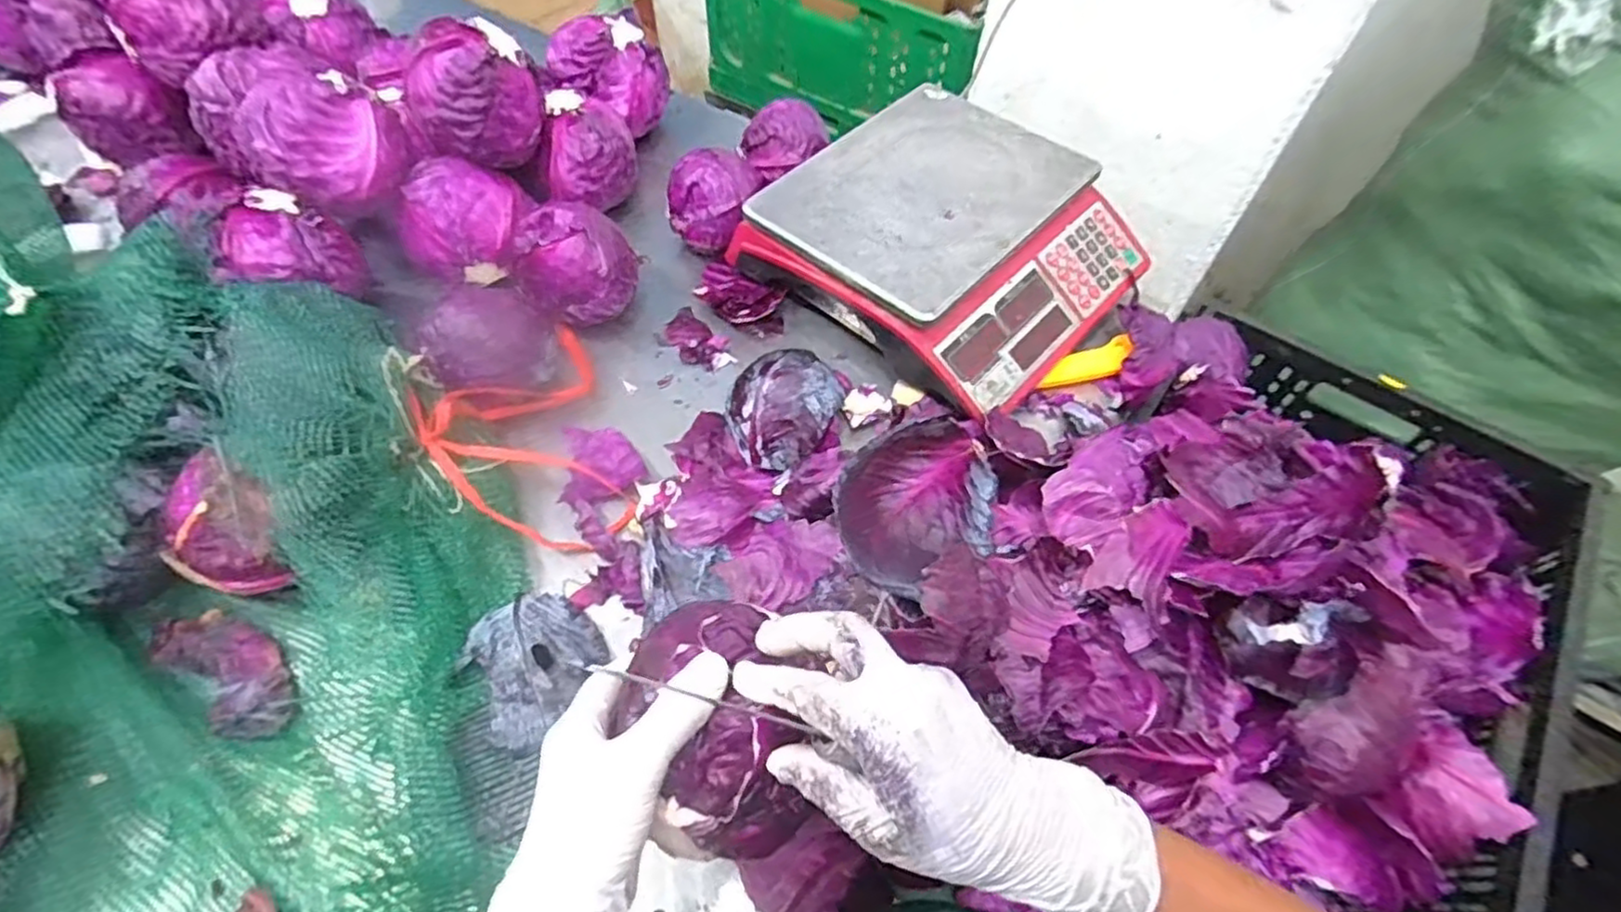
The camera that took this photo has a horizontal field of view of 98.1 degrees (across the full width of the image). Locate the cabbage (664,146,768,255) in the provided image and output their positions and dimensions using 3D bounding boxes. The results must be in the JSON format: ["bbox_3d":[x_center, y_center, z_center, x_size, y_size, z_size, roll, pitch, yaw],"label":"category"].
[{"bbox_3d":[-0.101,-0.268,0.731,0.095,0.078,0.090,7,56,2],"label":"cabbage"}]

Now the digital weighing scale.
[{"bbox_3d":[0.140,-0.214,0.691,0.301,0.091,0.294,40,63,22],"label":"digital weighing scale"}]

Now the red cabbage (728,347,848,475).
[{"bbox_3d":[-0.022,-0.040,0.611,0.099,0.069,0.099,-1,56,-3],"label":"red cabbage"}]

